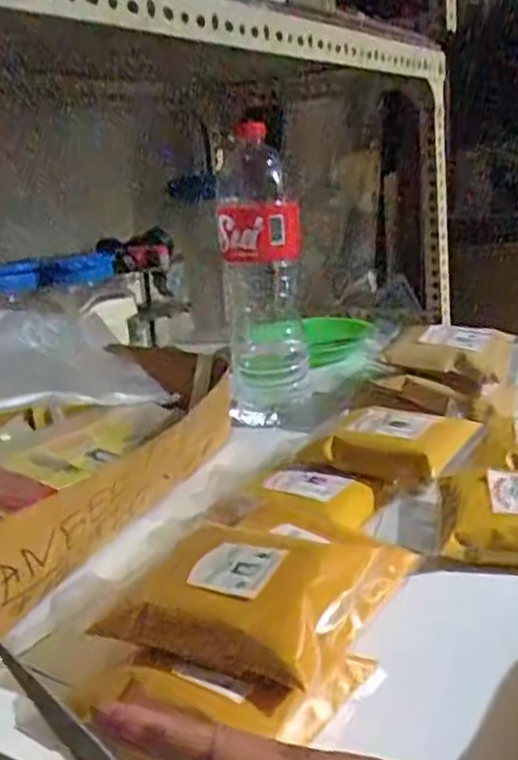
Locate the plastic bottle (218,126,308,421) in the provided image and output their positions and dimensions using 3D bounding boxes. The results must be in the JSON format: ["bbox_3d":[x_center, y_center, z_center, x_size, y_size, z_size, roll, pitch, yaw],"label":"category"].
[{"bbox_3d":[0.002,-0.117,0.744,0.084,0.282,0.076,-5,17,-1],"label":"plastic bottle"}]

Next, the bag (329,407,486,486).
[{"bbox_3d":[0.111,0.050,0.585,0.123,0.033,0.093,7,20,34],"label":"bag"}]

